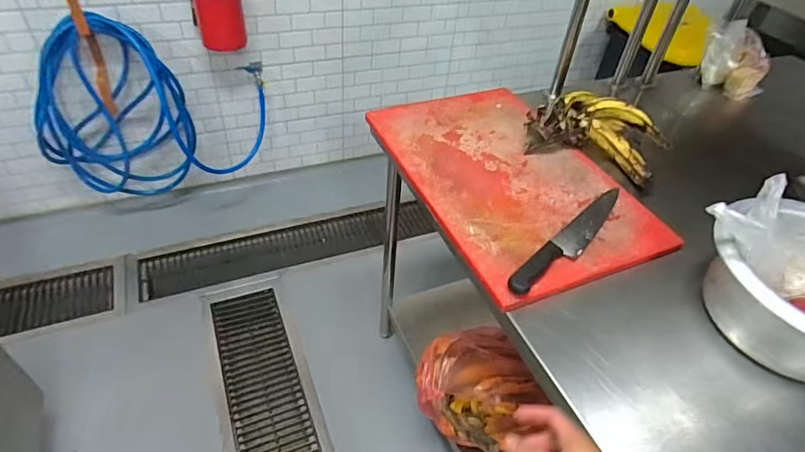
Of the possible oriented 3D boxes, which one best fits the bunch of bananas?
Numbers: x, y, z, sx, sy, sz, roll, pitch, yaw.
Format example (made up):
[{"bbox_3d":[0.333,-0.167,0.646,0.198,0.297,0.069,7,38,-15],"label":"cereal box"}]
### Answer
[{"bbox_3d":[0.417,-0.212,1.017,0.259,0.094,0.234,25,47,18],"label":"bunch of bananas"}]

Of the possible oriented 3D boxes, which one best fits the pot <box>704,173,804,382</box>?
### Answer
[{"bbox_3d":[0.588,0.085,0.681,0.269,0.198,0.272,-21,50,-25],"label":"pot"}]

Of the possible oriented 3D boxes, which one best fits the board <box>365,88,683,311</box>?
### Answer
[{"bbox_3d":[0.205,-0.114,0.955,0.381,0.033,0.580,-14,48,-19],"label":"board"}]

